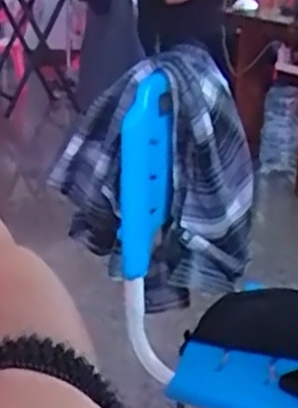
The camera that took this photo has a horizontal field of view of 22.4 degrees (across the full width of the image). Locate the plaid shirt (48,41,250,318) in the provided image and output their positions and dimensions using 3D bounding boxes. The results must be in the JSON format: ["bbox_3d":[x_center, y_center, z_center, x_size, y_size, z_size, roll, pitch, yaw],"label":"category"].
[{"bbox_3d":[0.016,-0.026,1.114,0.278,0.357,0.134,2,19,0],"label":"plaid shirt"}]

